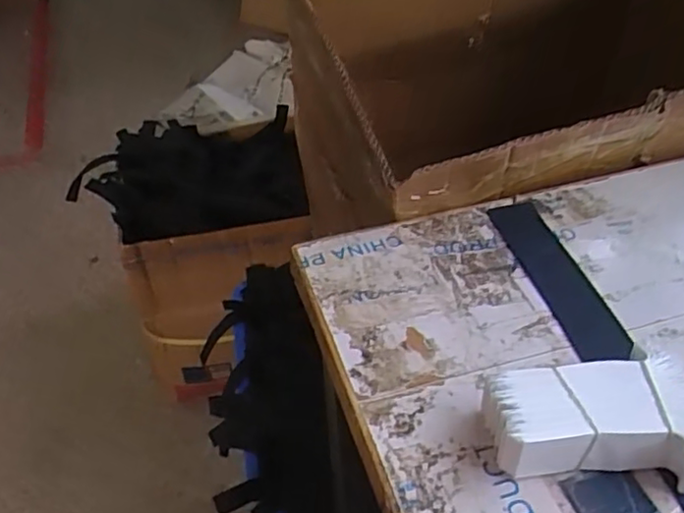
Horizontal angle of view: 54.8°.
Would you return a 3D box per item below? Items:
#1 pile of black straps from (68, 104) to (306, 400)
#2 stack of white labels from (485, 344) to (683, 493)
[{"bbox_3d":[-0.282,-0.148,1.205,0.409,0.090,0.335,-7,41,-4],"label":"pile of black straps"},{"bbox_3d":[0.136,0.089,0.364,0.108,0.035,0.063,2,41,6],"label":"stack of white labels"}]

